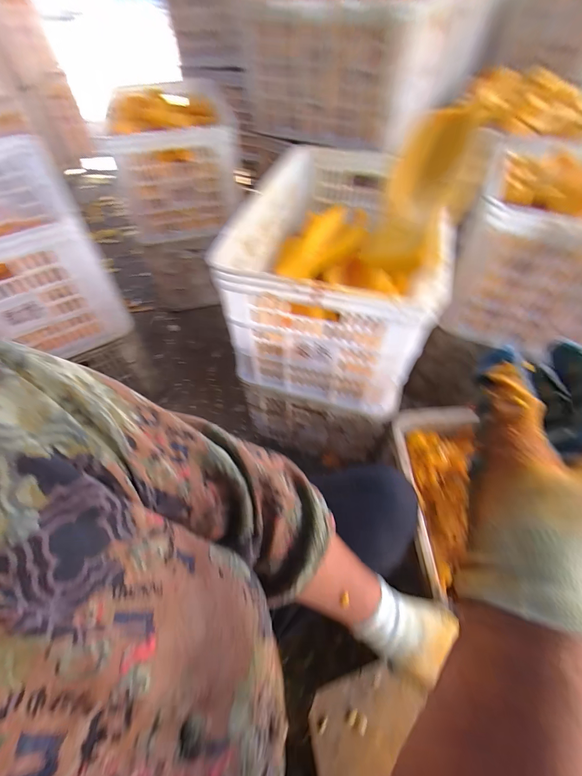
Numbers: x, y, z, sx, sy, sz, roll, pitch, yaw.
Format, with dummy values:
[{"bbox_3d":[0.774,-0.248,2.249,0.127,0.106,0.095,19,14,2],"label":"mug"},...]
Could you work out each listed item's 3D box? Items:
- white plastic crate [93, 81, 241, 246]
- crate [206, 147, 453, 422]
[{"bbox_3d":[-0.367,-0.792,1.115,0.339,0.311,0.605,-5,54,-5],"label":"white plastic crate"},{"bbox_3d":[0.095,-0.248,0.723,0.361,0.320,0.517,11,54,7],"label":"crate"}]

